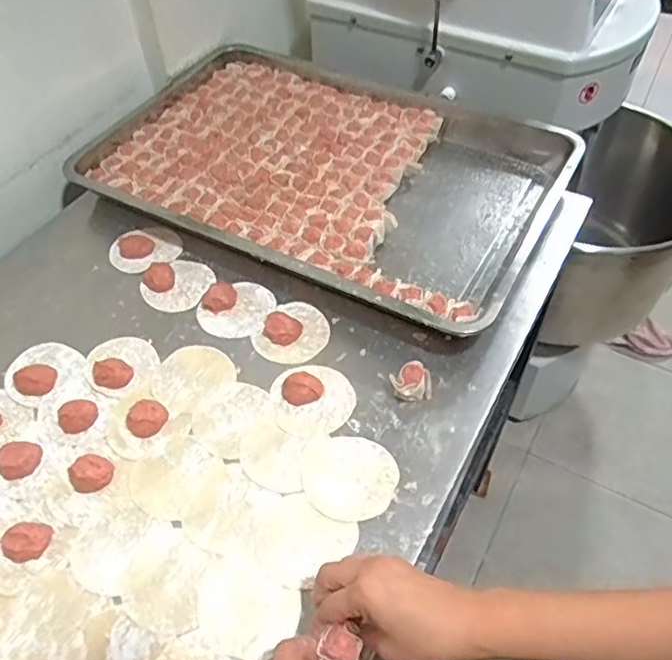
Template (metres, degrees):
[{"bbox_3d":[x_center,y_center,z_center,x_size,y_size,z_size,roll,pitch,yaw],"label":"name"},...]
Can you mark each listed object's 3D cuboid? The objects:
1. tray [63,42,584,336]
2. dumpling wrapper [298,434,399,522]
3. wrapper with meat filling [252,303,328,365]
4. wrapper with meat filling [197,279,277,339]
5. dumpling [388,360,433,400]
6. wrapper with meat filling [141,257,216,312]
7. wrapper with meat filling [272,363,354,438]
[{"bbox_3d":[-0.021,-0.219,0.819,0.590,0.051,0.397,22,55,19],"label":"tray"},{"bbox_3d":[0.010,0.133,0.562,0.089,0.004,0.080,10,52,10],"label":"dumpling wrapper"},{"bbox_3d":[-0.045,-0.002,0.661,0.073,0.019,0.080,-1,51,1],"label":"wrapper with meat filling"},{"bbox_3d":[-0.113,-0.029,0.687,0.076,0.017,0.079,-1,51,1],"label":"wrapper with meat filling"},{"bbox_3d":[0.075,0.054,0.603,0.035,0.033,0.031,-28,55,-20],"label":"dumpling"},{"bbox_3d":[-0.184,-0.056,0.715,0.081,0.016,0.078,-1,51,1],"label":"wrapper with meat filling"},{"bbox_3d":[-0.022,0.066,0.609,0.080,0.017,0.081,-1,51,1],"label":"wrapper with meat filling"}]

